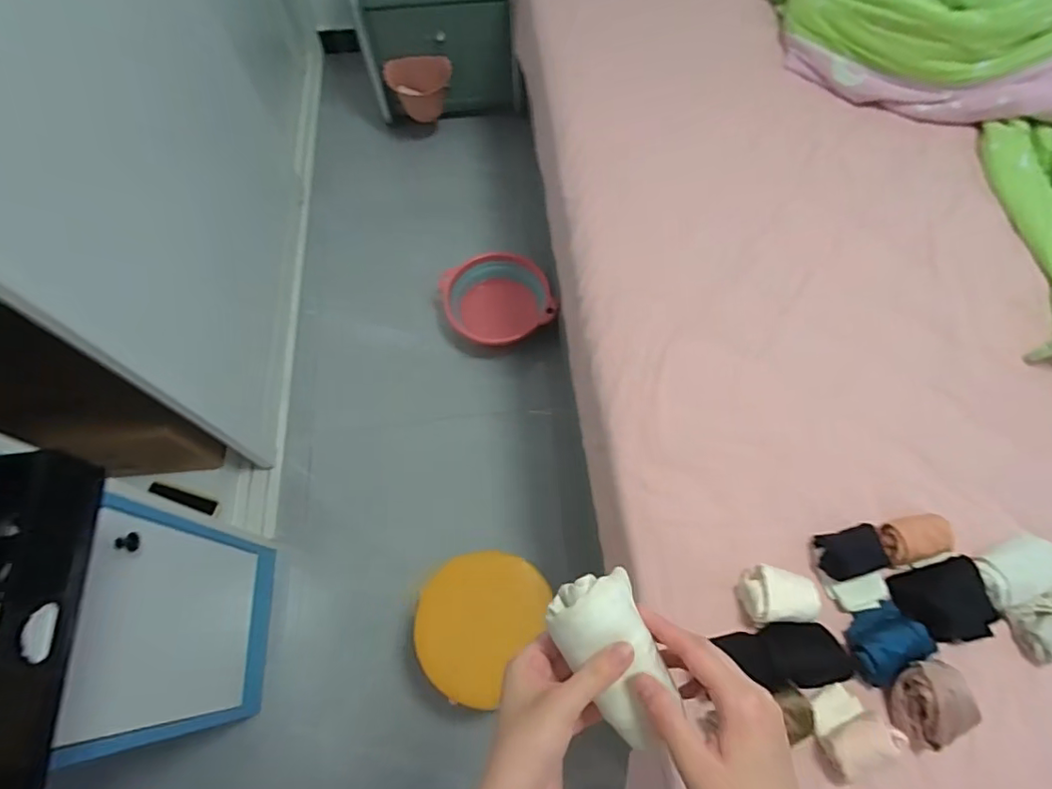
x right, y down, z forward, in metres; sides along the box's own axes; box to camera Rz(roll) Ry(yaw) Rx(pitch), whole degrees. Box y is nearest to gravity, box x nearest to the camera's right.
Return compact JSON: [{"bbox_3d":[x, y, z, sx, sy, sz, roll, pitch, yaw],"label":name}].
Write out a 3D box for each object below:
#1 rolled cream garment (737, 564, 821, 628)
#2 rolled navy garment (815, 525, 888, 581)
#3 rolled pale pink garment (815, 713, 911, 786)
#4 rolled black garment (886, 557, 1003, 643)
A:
[{"bbox_3d":[0.294,0.233,0.633,0.084,0.044,0.065,-8,66,-3],"label":"rolled cream garment"},{"bbox_3d":[0.390,0.191,0.654,0.071,0.033,0.055,-11,66,-4],"label":"rolled navy garment"},{"bbox_3d":[0.346,0.365,0.562,0.086,0.044,0.052,-29,69,-11],"label":"rolled pale pink garment"},{"bbox_3d":[0.482,0.239,0.621,0.086,0.044,0.085,-15,67,-6],"label":"rolled black garment"}]

